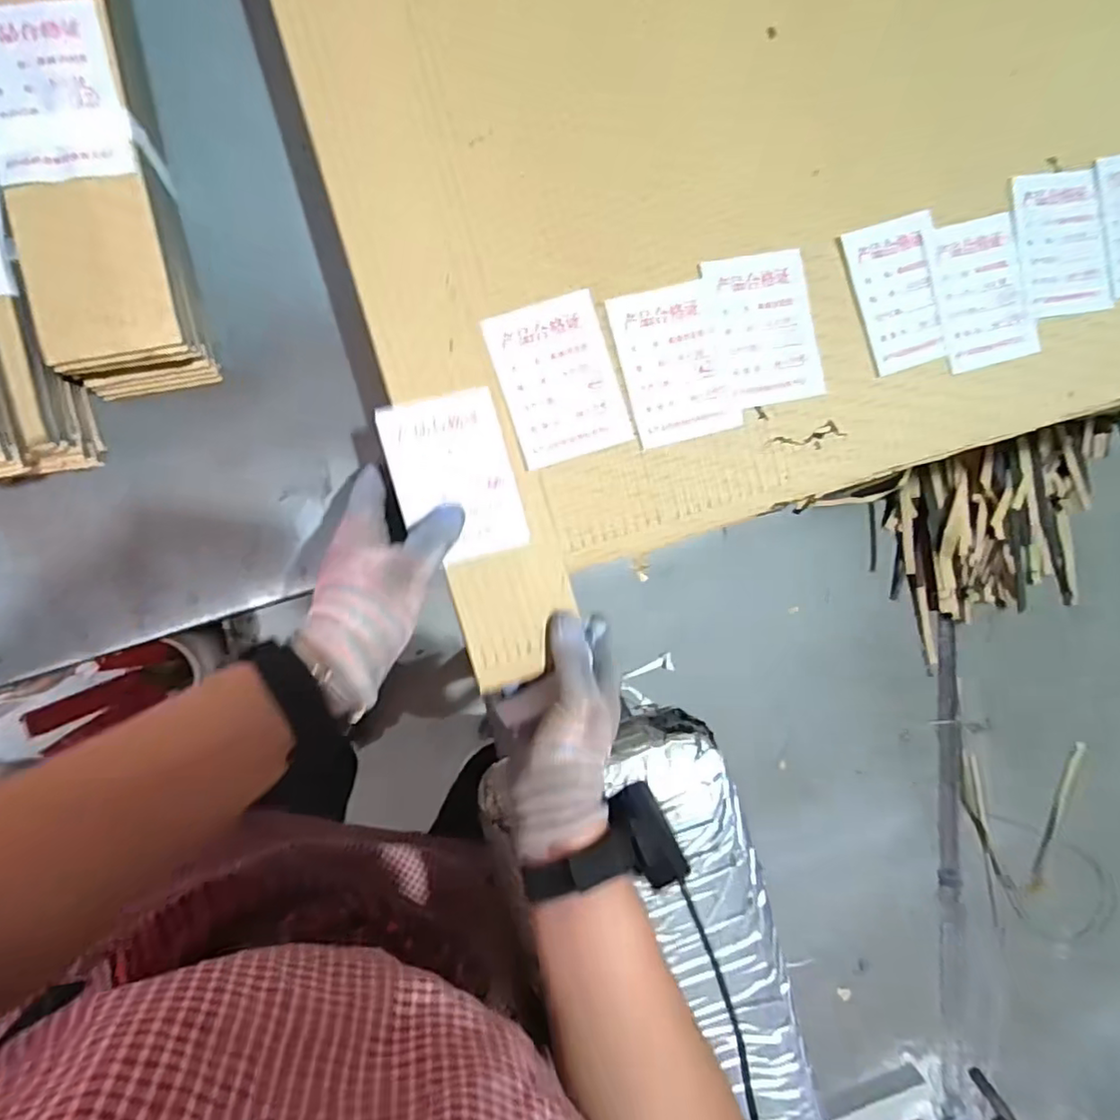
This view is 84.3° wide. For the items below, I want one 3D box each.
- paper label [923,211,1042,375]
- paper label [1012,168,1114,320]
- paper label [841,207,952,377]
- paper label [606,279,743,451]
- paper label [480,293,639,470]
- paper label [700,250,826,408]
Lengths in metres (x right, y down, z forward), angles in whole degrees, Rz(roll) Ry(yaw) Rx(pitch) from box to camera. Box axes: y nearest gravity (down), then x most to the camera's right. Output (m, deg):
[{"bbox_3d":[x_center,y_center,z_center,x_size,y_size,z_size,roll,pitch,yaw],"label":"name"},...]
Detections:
[{"bbox_3d":[0.313,-0.198,0.459,0.069,0.012,0.105,-16,94,-7],"label":"paper label"},{"bbox_3d":[0.376,-0.236,0.461,0.074,0.009,0.101,-10,94,-5],"label":"paper label"},{"bbox_3d":[0.250,-0.194,0.451,0.070,0.005,0.105,-18,95,-7],"label":"paper label"},{"bbox_3d":[0.080,-0.136,0.431,0.075,0.004,0.103,-15,94,-7],"label":"paper label"},{"bbox_3d":[0.000,-0.123,0.421,0.076,0.005,0.104,-18,95,-7],"label":"paper label"},{"bbox_3d":[0.147,-0.164,0.441,0.072,0.005,0.104,-14,94,-7],"label":"paper label"}]

